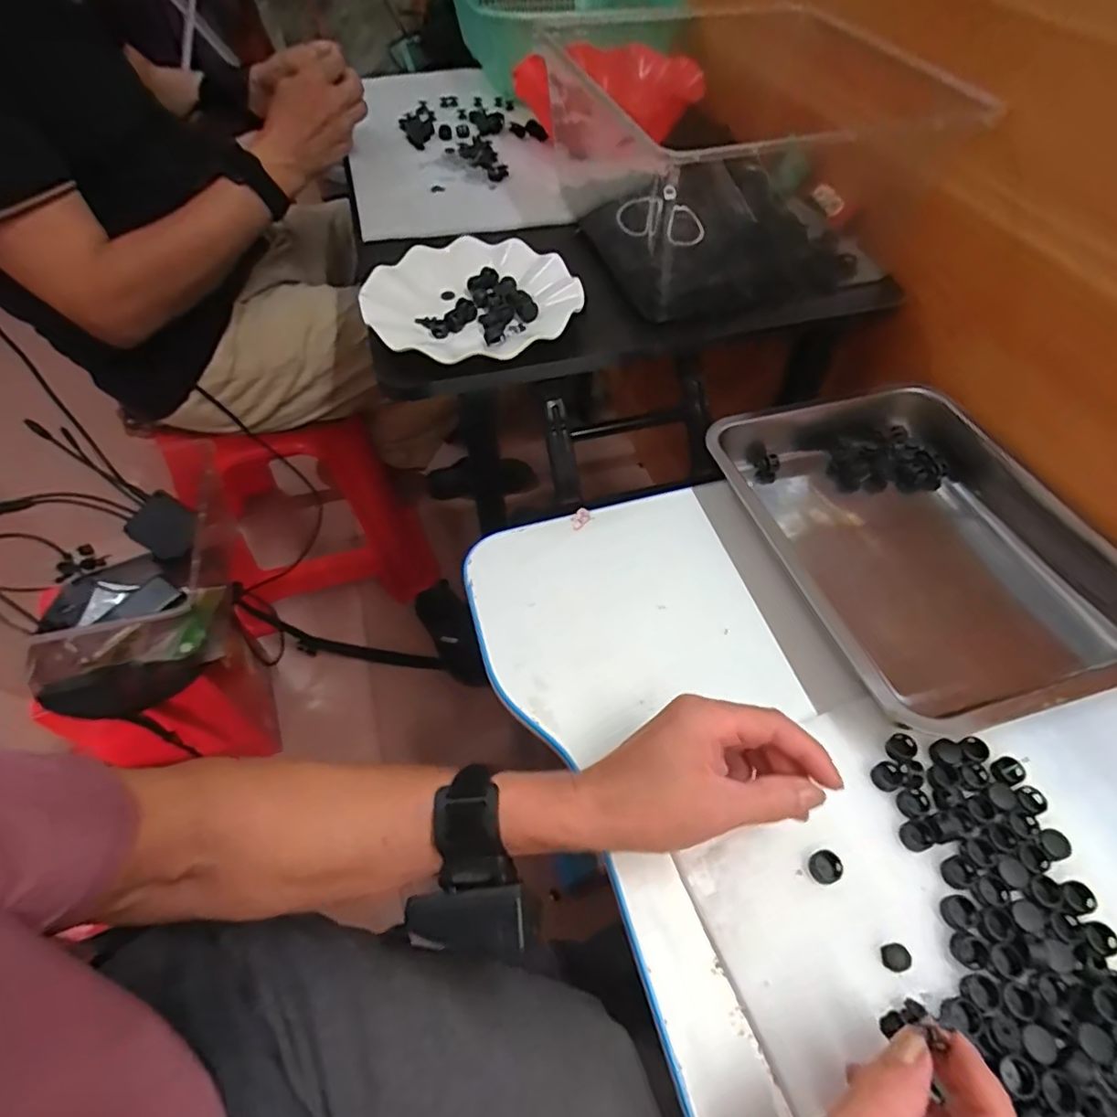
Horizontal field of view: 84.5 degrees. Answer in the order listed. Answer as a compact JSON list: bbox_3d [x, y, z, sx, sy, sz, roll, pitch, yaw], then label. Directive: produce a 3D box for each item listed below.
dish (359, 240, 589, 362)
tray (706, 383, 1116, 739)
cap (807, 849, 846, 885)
[{"bbox_3d":[-0.076,-0.225,0.543,0.182,0.030,0.179,-9,54,-5],"label":"dish"},{"bbox_3d":[0.288,-0.022,0.497,0.248,0.059,0.320,-13,54,-9],"label":"tray"},{"bbox_3d":[0.157,0.180,0.360,0.018,0.007,0.017,-1,53,1],"label":"cap"}]

